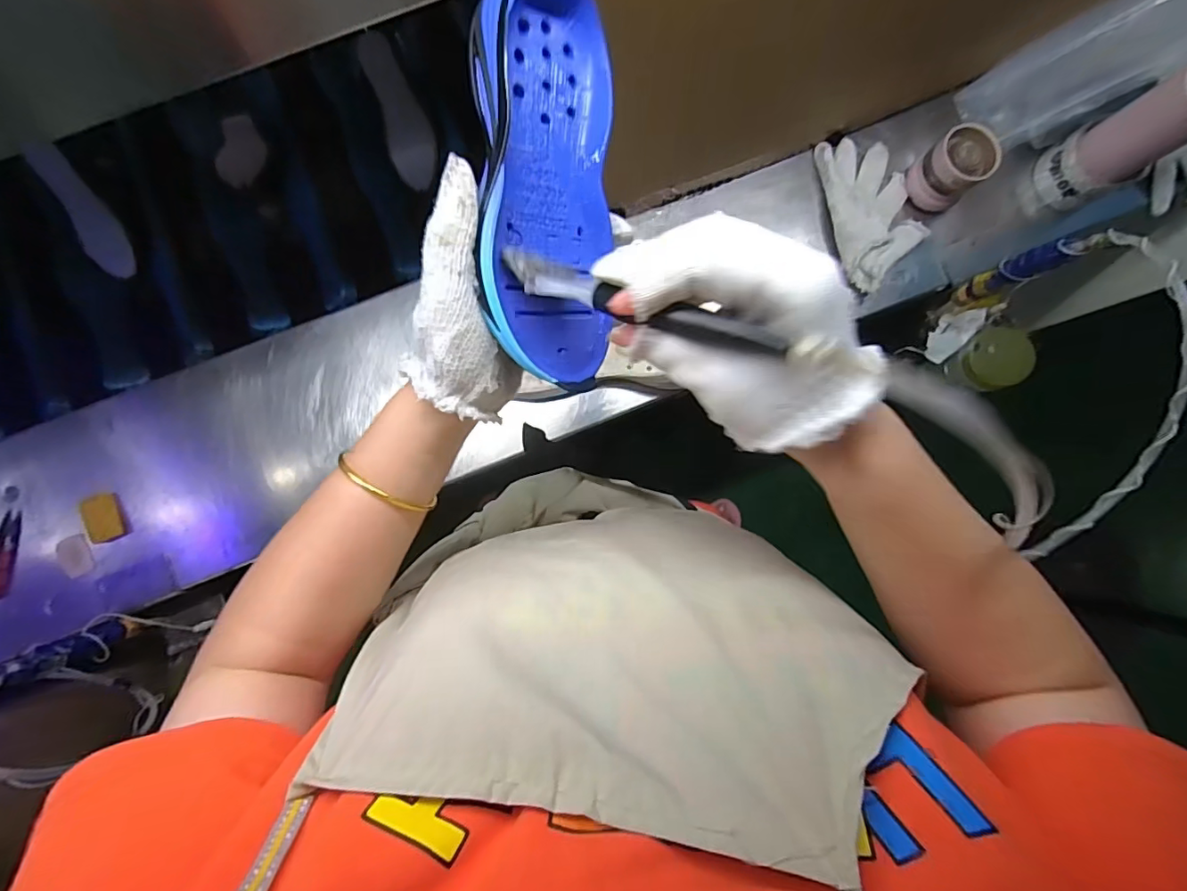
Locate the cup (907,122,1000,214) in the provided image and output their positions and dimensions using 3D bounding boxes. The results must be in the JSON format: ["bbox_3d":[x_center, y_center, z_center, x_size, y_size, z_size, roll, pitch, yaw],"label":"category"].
[{"bbox_3d":[0.412,-0.318,0.608,0.066,0.060,0.065,0,85,-2],"label":"cup"}]

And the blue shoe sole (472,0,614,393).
[{"bbox_3d":[-0.028,-0.131,0.284,0.079,0.042,0.193,-10,106,-34],"label":"blue shoe sole"}]

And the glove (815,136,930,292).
[{"bbox_3d":[0.329,-0.279,0.629,0.101,0.018,0.180,-12,86,-3],"label":"glove"}]

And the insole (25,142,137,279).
[{"bbox_3d":[-0.620,-0.284,0.647,0.046,0.018,0.160,-26,106,-2],"label":"insole"}]

